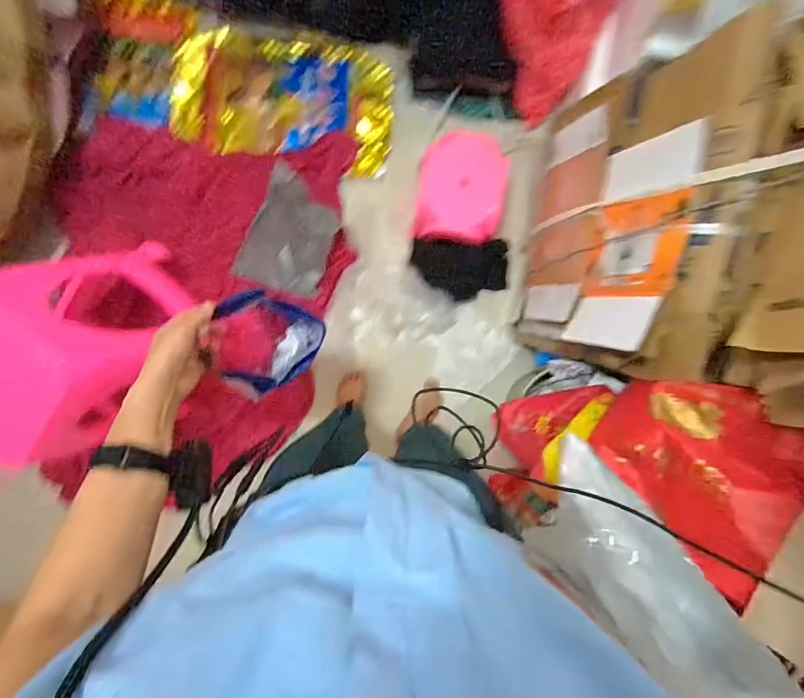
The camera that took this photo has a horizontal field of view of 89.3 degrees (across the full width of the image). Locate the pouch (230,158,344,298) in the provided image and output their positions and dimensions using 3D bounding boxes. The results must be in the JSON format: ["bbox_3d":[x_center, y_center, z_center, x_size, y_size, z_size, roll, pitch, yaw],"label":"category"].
[{"bbox_3d":[-0.316,-0.332,1.184,0.231,0.047,0.325,23,101,-15],"label":"pouch"}]

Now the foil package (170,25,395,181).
[{"bbox_3d":[-0.340,-0.737,1.209,0.623,0.065,0.363,8,90,-1],"label":"foil package"}]

